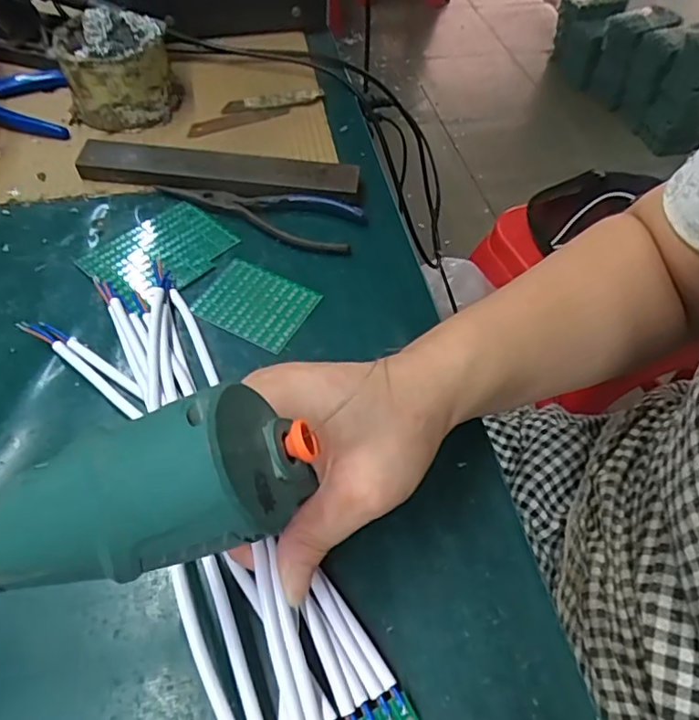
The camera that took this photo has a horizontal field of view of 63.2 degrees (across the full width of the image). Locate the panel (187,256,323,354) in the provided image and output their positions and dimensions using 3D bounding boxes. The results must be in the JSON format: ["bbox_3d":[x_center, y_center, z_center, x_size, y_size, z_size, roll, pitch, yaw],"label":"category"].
[{"bbox_3d":[-0.061,-0.038,0.370,0.071,0.004,0.053,25,58,16],"label":"panel"}]

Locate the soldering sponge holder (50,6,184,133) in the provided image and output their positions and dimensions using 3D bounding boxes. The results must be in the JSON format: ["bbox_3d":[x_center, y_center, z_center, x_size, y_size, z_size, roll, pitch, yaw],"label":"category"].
[{"bbox_3d":[-0.186,-0.238,0.457,0.088,0.071,0.082,-15,56,-11],"label":"soldering sponge holder"}]

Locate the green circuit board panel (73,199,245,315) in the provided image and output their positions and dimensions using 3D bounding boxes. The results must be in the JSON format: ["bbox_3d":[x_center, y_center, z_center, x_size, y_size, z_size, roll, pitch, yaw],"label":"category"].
[{"bbox_3d":[-0.131,-0.076,0.391,0.069,0.004,0.089,37,62,23],"label":"green circuit board panel"}]

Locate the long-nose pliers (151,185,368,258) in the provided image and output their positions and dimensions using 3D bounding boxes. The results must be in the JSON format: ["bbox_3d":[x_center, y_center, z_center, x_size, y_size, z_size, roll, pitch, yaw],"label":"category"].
[{"bbox_3d":[-0.067,-0.105,0.409,0.149,0.010,0.046,11,55,6],"label":"long-nose pliers"}]

